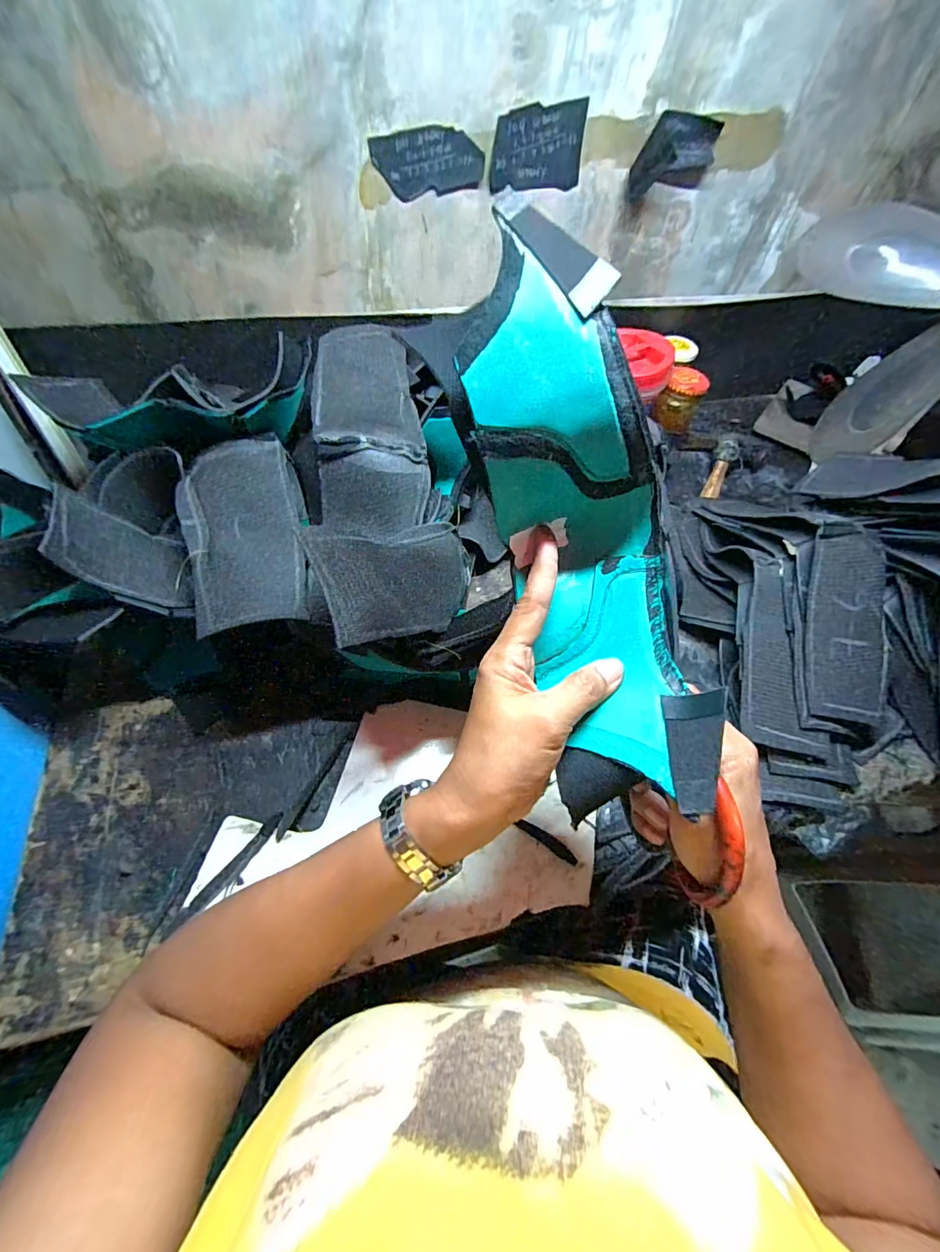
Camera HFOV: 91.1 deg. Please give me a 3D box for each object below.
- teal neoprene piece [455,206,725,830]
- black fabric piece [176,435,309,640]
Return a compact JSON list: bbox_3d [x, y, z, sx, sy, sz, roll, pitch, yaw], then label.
[{"bbox_3d":[0.062,-0.049,0.231,0.100,0.097,0.271,-18,99,-14],"label":"teal neoprene piece"},{"bbox_3d":[-0.188,-0.081,0.380,0.088,0.035,0.174,-14,59,-12],"label":"black fabric piece"}]

